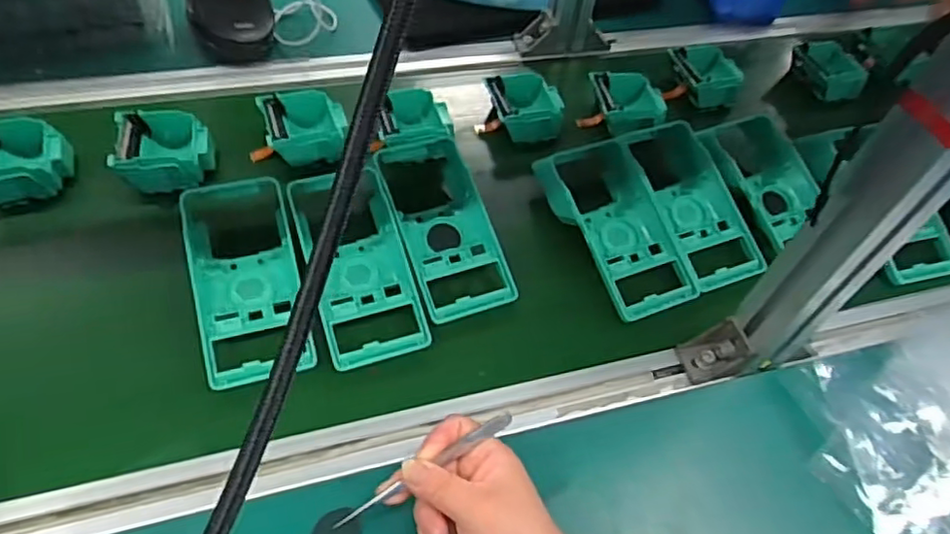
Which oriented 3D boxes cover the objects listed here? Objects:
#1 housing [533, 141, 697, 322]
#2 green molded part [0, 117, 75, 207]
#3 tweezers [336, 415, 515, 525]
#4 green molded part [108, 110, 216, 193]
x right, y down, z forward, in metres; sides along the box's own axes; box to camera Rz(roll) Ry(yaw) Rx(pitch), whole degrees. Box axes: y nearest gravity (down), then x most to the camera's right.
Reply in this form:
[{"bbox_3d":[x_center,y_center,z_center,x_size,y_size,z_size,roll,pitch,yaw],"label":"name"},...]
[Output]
[{"bbox_3d":[0.135,-0.043,0.591,0.090,0.052,0.183,-18,56,-18],"label":"housing"},{"bbox_3d":[-0.415,-0.094,0.580,0.087,0.048,0.076,-13,55,-15],"label":"green molded part"},{"bbox_3d":[-0.029,0.126,0.394,0.126,0.016,0.010,-25,59,-28],"label":"tweezers"},{"bbox_3d":[-0.292,-0.110,0.603,0.085,0.044,0.084,-7,54,-11],"label":"green molded part"}]

